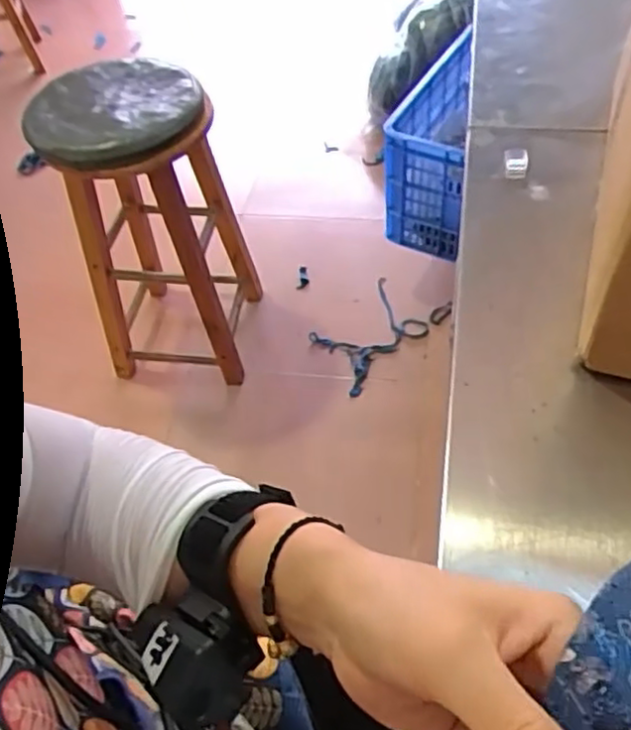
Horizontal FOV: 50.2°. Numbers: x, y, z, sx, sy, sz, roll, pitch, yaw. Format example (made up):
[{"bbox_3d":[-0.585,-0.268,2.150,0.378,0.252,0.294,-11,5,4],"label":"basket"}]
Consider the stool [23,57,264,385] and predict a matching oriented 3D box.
[{"bbox_3d":[-0.295,-0.248,1.287,0.291,0.567,0.280,-3,52,3],"label":"stool"}]

